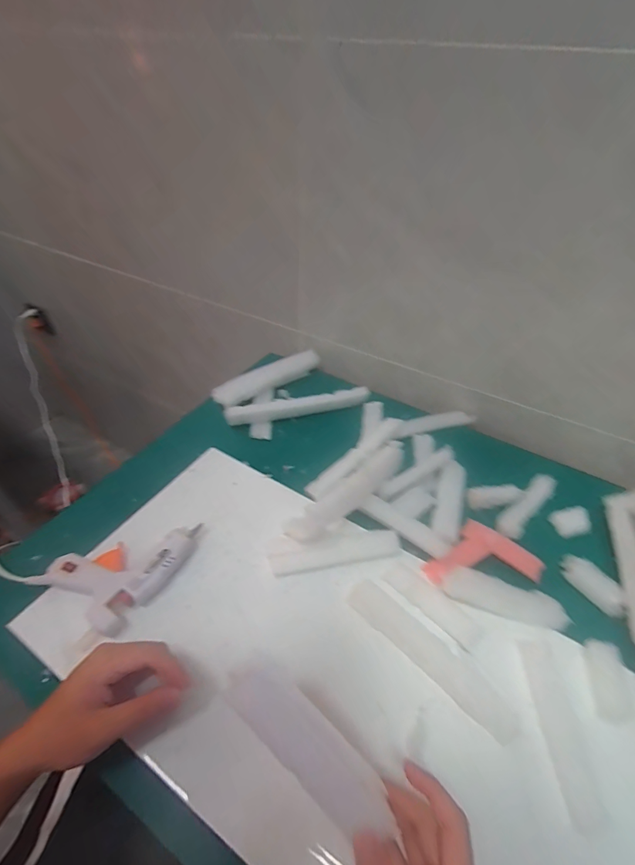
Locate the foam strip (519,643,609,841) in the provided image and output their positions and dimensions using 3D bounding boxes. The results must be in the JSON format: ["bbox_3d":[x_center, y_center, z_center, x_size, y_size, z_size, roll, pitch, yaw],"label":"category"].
[{"bbox_3d":[0.215,0.259,0.344,0.030,0.007,0.134,4,44,1],"label":"foam strip"}]

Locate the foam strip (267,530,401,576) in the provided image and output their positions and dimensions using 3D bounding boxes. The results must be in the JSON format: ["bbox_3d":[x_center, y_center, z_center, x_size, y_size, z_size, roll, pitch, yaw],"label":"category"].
[{"bbox_3d":[0.022,0.140,0.451,0.153,0.014,0.025,-7,45,-10],"label":"foam strip"}]

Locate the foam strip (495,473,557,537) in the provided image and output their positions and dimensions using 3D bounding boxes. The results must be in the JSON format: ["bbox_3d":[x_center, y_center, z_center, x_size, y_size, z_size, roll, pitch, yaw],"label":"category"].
[{"bbox_3d":[0.284,0.096,0.518,0.124,0.019,0.032,-29,53,-28],"label":"foam strip"}]

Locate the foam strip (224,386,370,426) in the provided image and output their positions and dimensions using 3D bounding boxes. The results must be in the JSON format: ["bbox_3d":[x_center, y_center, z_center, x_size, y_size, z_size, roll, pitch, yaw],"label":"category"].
[{"bbox_3d":[-0.029,-0.047,0.633,0.236,0.021,0.025,-11,46,-14],"label":"foam strip"}]

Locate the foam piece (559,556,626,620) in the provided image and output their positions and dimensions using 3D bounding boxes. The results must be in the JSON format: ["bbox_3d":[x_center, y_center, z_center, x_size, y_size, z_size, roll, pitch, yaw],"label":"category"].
[{"bbox_3d":[0.318,0.174,0.445,0.031,0.017,0.070,-25,51,-25],"label":"foam piece"}]

